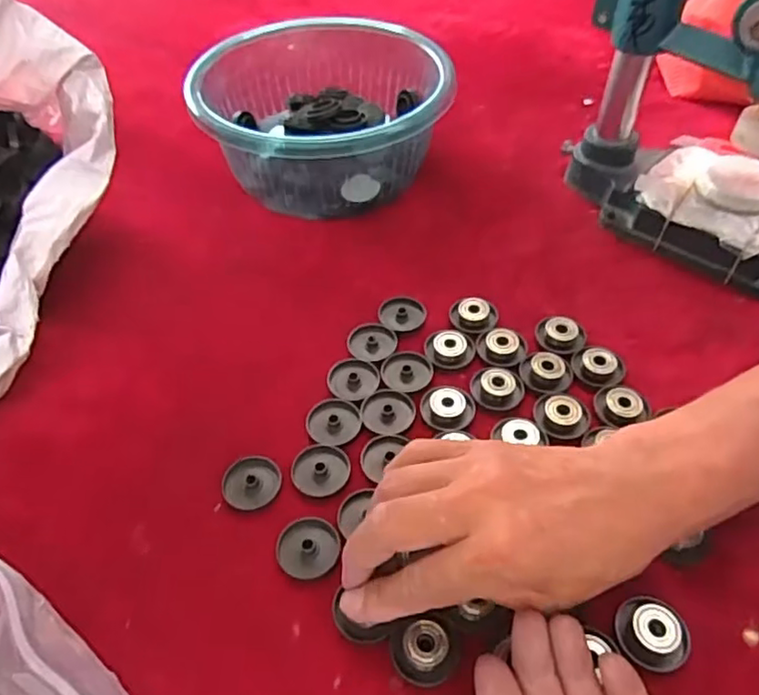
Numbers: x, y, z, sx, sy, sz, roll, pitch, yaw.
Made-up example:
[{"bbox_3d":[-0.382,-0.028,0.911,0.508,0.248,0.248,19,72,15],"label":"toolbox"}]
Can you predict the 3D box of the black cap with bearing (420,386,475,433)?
[{"bbox_3d":[0.043,0.037,0.383,0.032,0.008,0.032,-1,49,2],"label":"black cap with bearing"}]

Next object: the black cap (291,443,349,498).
[{"bbox_3d":[-0.034,0.070,0.360,0.033,0.004,0.033,-1,49,2],"label":"black cap"}]

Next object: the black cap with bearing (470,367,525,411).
[{"bbox_3d":[0.075,0.024,0.391,0.033,0.009,0.032,-1,49,2],"label":"black cap with bearing"}]

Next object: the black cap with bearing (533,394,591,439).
[{"bbox_3d":[0.113,0.039,0.380,0.032,0.008,0.036,13,51,14],"label":"black cap with bearing"}]

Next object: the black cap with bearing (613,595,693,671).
[{"bbox_3d":[0.131,0.137,0.298,0.030,0.016,0.034,15,51,15],"label":"black cap with bearing"}]

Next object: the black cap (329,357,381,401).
[{"bbox_3d":[-0.017,0.019,0.401,0.033,0.004,0.034,-1,49,2],"label":"black cap"}]

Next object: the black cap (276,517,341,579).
[{"bbox_3d":[-0.038,0.106,0.331,0.033,0.007,0.034,-1,49,2],"label":"black cap"}]

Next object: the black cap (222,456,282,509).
[{"bbox_3d":[-0.074,0.078,0.359,0.033,0.008,0.033,-1,49,2],"label":"black cap"}]

